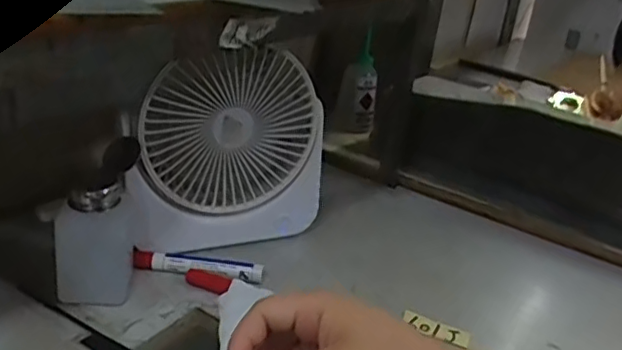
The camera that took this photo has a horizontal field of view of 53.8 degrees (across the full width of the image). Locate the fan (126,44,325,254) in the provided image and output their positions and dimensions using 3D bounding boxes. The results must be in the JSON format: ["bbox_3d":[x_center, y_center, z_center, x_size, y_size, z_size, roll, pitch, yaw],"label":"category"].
[{"bbox_3d":[-0.077,-0.019,0.561,0.181,0.187,0.052,-8,27,-29],"label":"fan"}]

